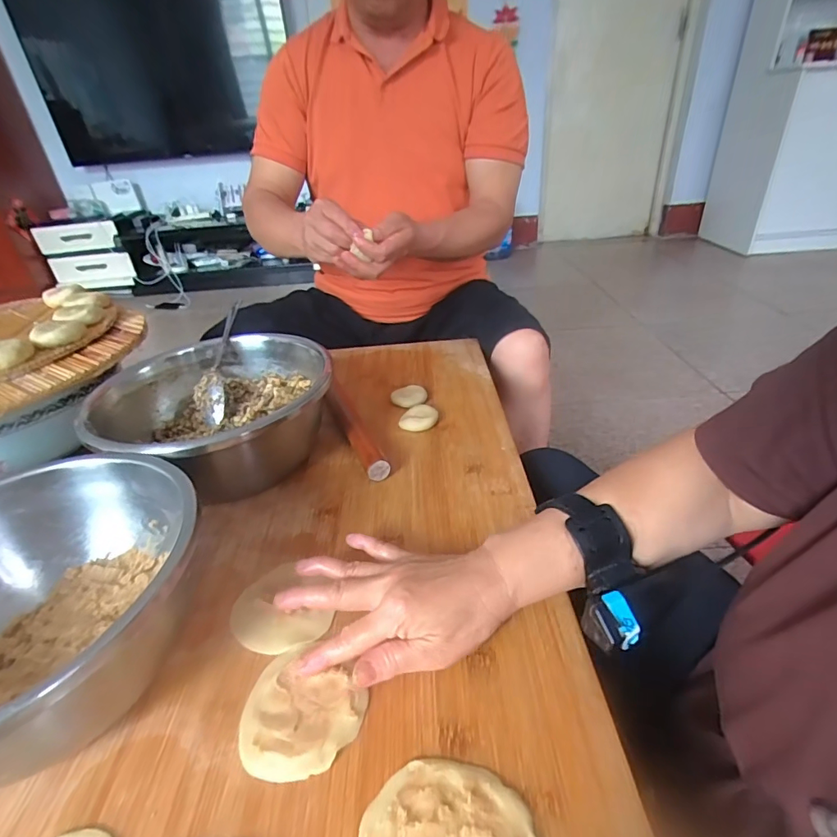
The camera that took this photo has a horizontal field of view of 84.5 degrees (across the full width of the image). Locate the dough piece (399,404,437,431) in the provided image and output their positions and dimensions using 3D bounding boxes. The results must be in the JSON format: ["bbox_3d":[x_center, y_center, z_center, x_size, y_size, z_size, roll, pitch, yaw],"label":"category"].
[{"bbox_3d":[0.000,-0.002,0.573,0.048,0.012,0.038,-6,32,-3],"label":"dough piece"}]

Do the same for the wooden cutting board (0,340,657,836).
[{"bbox_3d":[-0.110,0.089,0.463,0.443,0.035,0.714,-6,31,2],"label":"wooden cutting board"}]

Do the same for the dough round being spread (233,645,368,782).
[{"bbox_3d":[-0.073,0.184,0.295,0.076,0.007,0.075,-5,31,3],"label":"dough round being spread"}]

